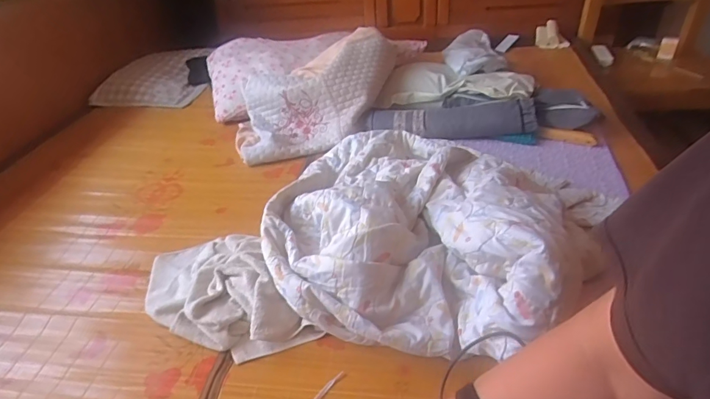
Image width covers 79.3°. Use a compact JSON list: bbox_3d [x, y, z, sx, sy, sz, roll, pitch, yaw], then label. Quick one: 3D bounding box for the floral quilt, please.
[{"bbox_3d":[0.142,0.004,0.845,0.619,0.167,0.649,12,39,23],"label":"floral quilt"}]

